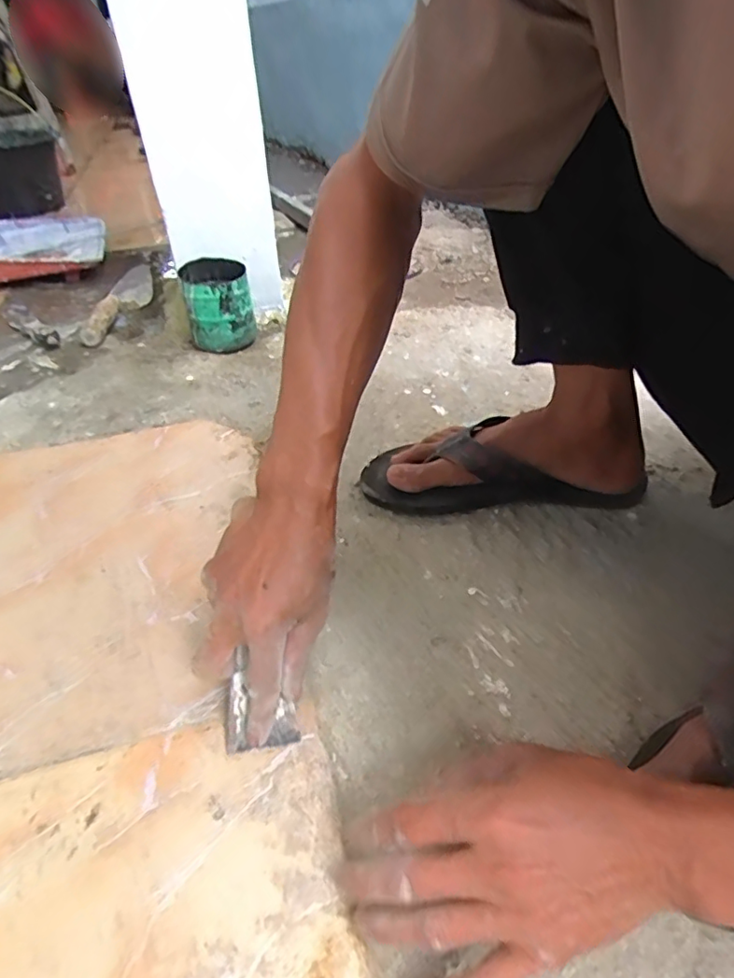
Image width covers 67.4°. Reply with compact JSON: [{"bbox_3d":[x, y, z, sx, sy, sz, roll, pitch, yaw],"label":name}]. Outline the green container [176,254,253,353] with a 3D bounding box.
[{"bbox_3d":[-0.223,-0.274,0.831,0.093,0.115,0.105,-12,40,-11],"label":"green container"}]

